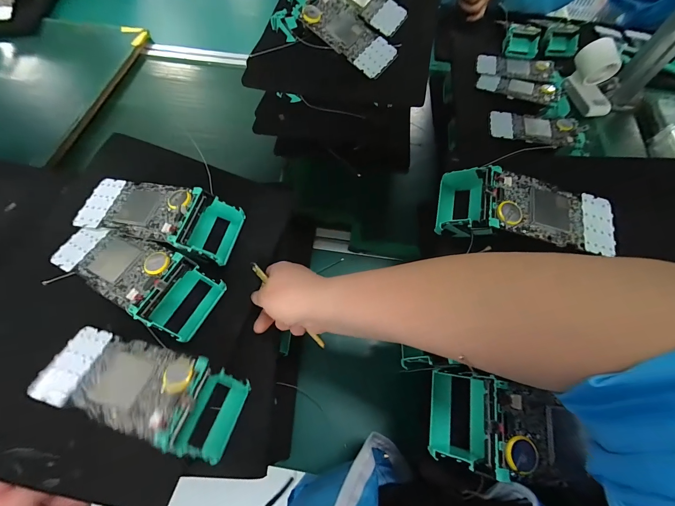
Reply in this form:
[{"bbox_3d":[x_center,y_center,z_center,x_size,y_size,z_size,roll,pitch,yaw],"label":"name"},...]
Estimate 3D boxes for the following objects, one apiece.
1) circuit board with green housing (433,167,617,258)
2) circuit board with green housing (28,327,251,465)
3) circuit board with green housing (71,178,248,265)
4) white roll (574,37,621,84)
[{"bbox_3d":[0.190,-0.040,0.309,0.154,0.044,0.081,15,65,7],"label":"circuit board with green housing"},{"bbox_3d":[-0.177,0.128,0.286,0.171,0.057,0.068,17,65,8],"label":"circuit board with green housing"},{"bbox_3d":[-0.201,-0.043,0.346,0.170,0.053,0.075,13,65,6],"label":"circuit board with green housing"},{"bbox_3d":[0.515,-0.382,0.594,0.067,0.060,0.069,7,64,3],"label":"white roll"}]

